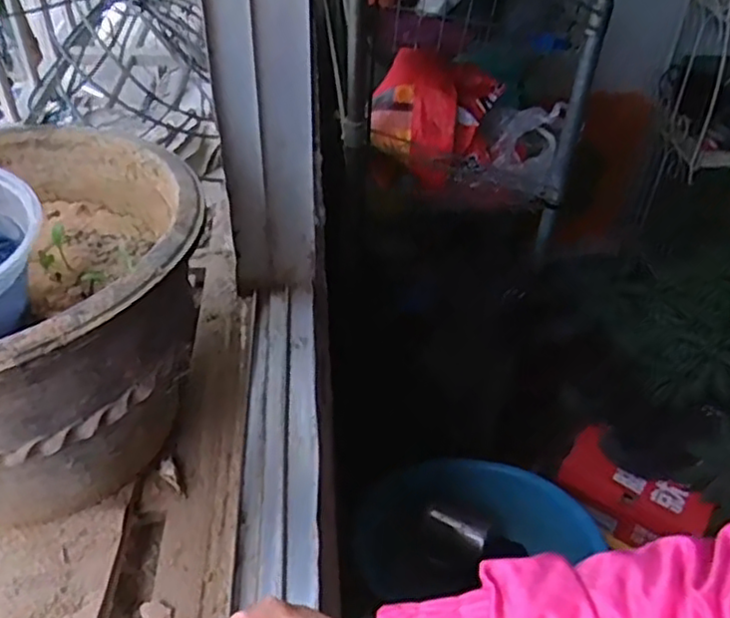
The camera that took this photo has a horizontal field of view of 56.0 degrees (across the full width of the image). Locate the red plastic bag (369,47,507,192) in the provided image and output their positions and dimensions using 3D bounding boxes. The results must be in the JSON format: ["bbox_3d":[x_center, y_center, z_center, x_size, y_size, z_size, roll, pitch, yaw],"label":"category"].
[{"bbox_3d":[0.103,-0.286,1.015,0.187,0.163,0.124,1,41,-1],"label":"red plastic bag"}]

